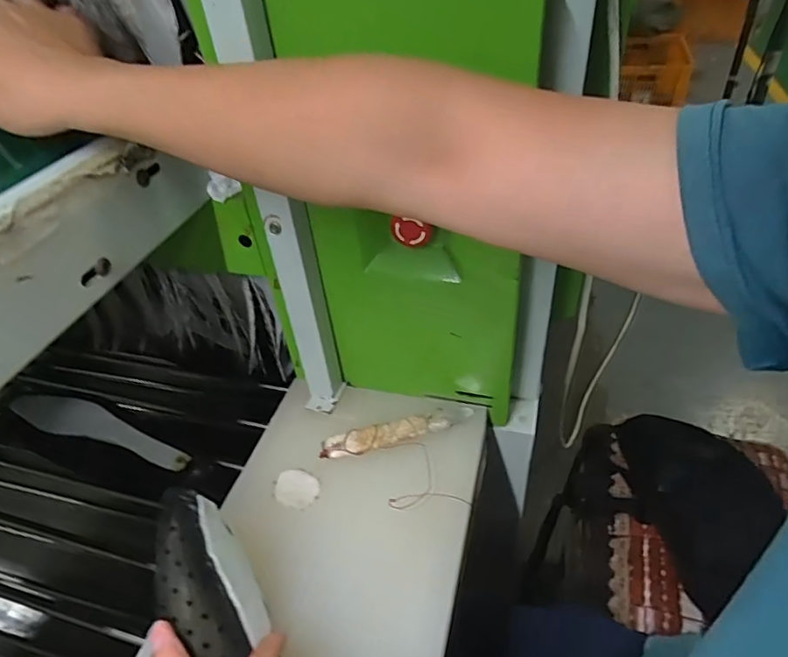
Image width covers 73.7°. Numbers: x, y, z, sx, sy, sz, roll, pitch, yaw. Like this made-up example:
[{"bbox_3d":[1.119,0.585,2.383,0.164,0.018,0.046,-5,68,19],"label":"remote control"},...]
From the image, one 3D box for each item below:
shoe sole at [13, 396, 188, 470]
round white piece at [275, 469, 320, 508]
[{"bbox_3d":[-0.340,0.116,0.614,0.217,0.014,0.044,18,45,6],"label":"shoe sole"},{"bbox_3d":[-0.099,0.161,0.533,0.049,0.004,0.038,20,47,26],"label":"round white piece"}]

